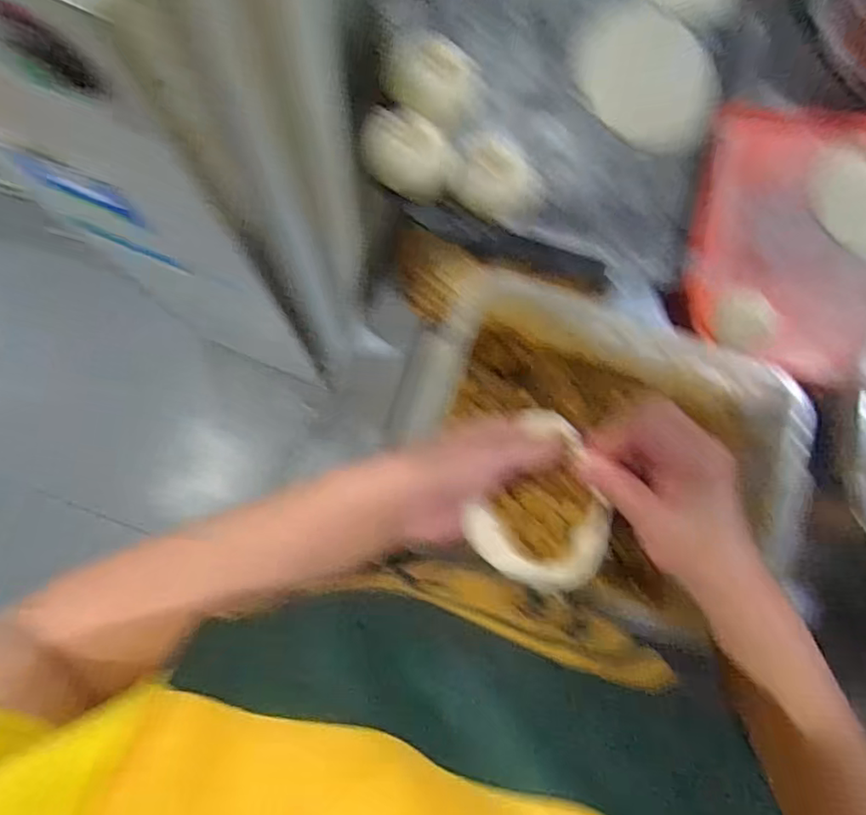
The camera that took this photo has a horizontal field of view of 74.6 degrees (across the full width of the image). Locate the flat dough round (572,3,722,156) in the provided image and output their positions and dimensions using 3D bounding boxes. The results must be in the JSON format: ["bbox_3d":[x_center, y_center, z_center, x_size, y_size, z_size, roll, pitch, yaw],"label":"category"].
[{"bbox_3d":[0.196,-0.299,0.520,0.140,0.026,0.104,31,81,-1],"label":"flat dough round"}]

